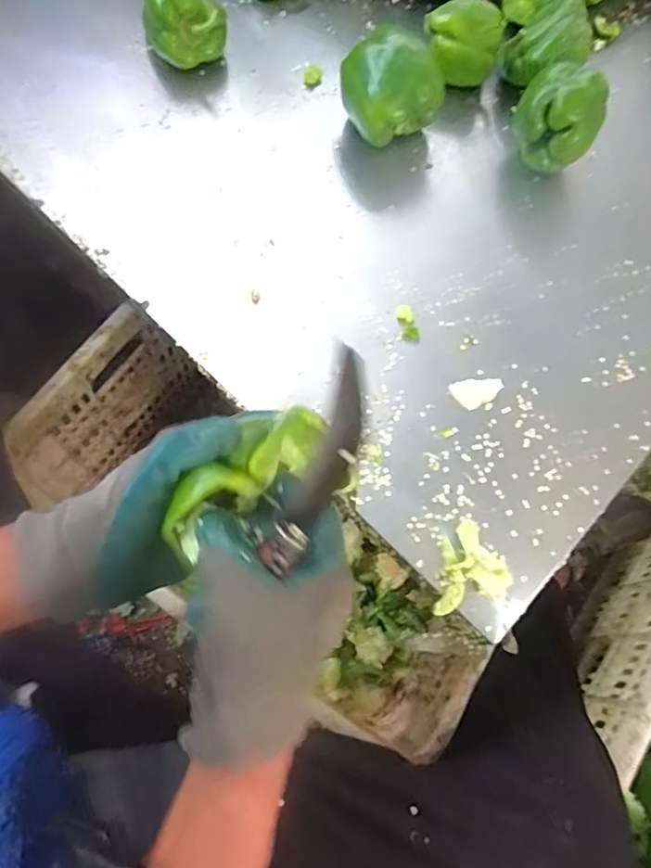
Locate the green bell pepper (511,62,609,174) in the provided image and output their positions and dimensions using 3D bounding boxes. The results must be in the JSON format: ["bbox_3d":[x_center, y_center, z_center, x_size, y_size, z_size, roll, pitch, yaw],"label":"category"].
[{"bbox_3d":[0.248,-0.337,0.588,0.087,0.081,0.078,22,68,6],"label":"green bell pepper"}]

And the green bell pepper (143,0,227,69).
[{"bbox_3d":[-0.165,-0.479,0.629,0.092,0.066,0.087,-10,68,-7],"label":"green bell pepper"}]

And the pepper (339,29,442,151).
[{"bbox_3d":[0.065,-0.362,0.582,0.093,0.085,0.085,1,67,-3],"label":"pepper"}]

